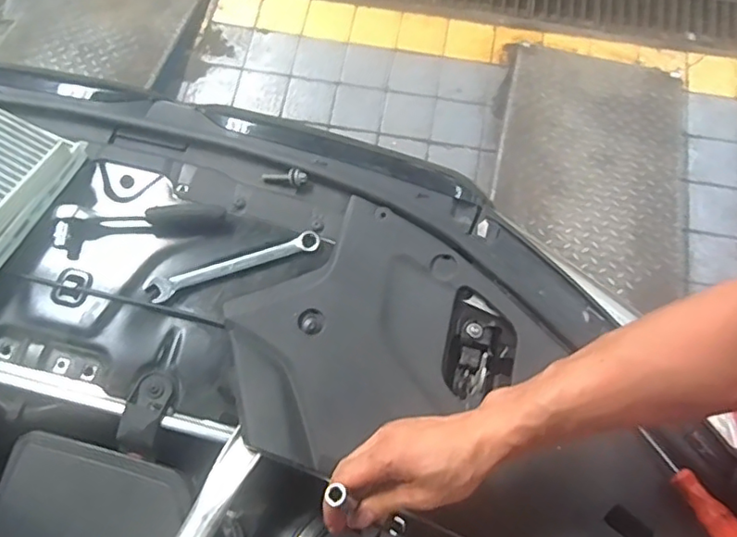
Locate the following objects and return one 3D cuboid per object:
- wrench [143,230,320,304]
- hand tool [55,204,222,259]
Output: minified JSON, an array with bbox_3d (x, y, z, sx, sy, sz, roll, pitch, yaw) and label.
[{"bbox_3d":[-0.154,-0.004,0.672,0.200,0.011,0.030,-20,73,-6],"label":"wrench"},{"bbox_3d":[-0.264,-0.048,0.678,0.187,0.034,0.056,-4,68,-2],"label":"hand tool"}]

